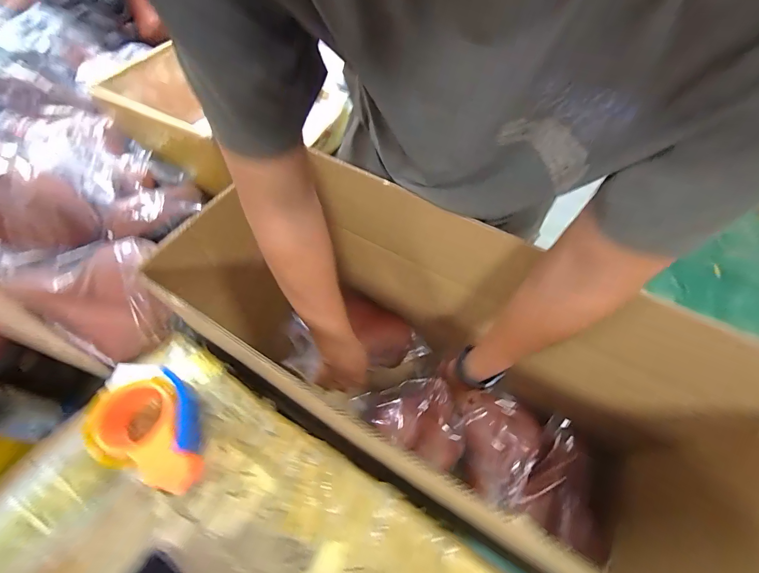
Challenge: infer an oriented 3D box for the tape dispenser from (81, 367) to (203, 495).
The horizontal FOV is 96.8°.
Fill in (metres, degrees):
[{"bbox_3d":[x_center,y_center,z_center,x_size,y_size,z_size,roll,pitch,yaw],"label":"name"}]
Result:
[{"bbox_3d":[-0.267,0.172,0.410,0.148,0.073,0.104,27,61,15],"label":"tape dispenser"}]

